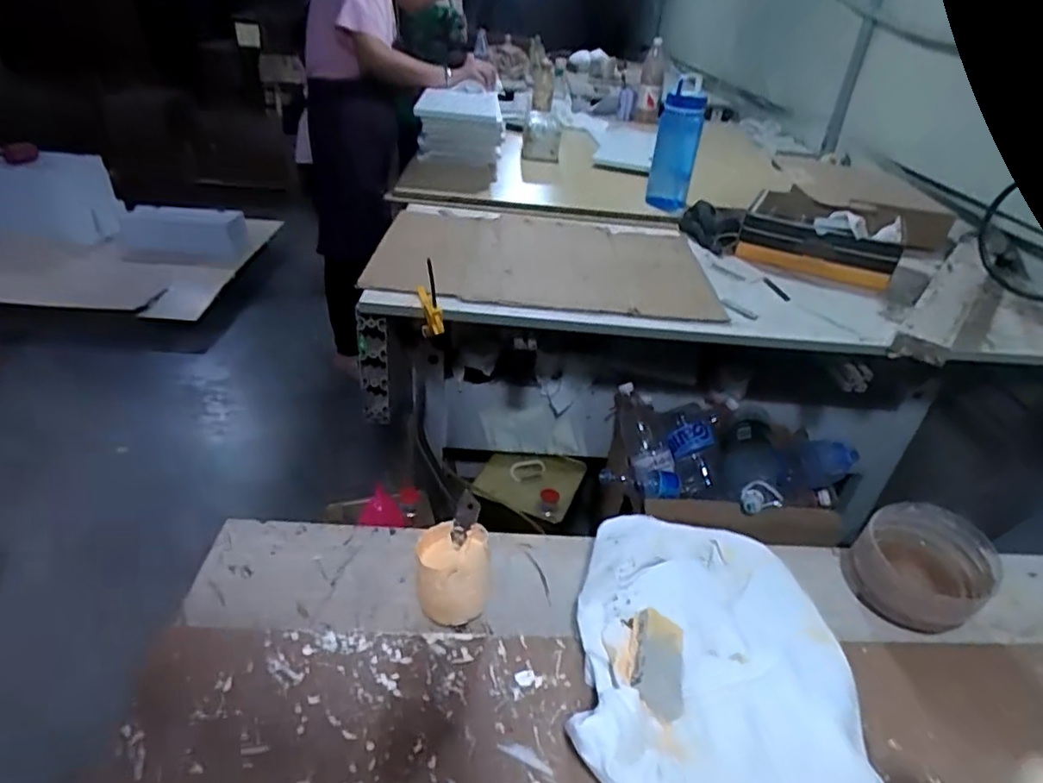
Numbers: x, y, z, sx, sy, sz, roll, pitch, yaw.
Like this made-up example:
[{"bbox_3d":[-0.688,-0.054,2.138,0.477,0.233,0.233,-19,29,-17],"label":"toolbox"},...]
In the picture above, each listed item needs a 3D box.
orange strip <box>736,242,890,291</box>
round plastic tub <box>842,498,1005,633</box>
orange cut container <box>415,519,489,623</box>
[{"bbox_3d":[0.589,-0.255,1.259,0.291,0.043,0.027,19,35,21],"label":"orange strip"},{"bbox_3d":[0.349,0.151,0.537,0.092,0.061,0.096,4,35,-3],"label":"round plastic tub"},{"bbox_3d":[-0.055,0.148,0.488,0.053,0.069,0.056,4,35,-3],"label":"orange cut container"}]

